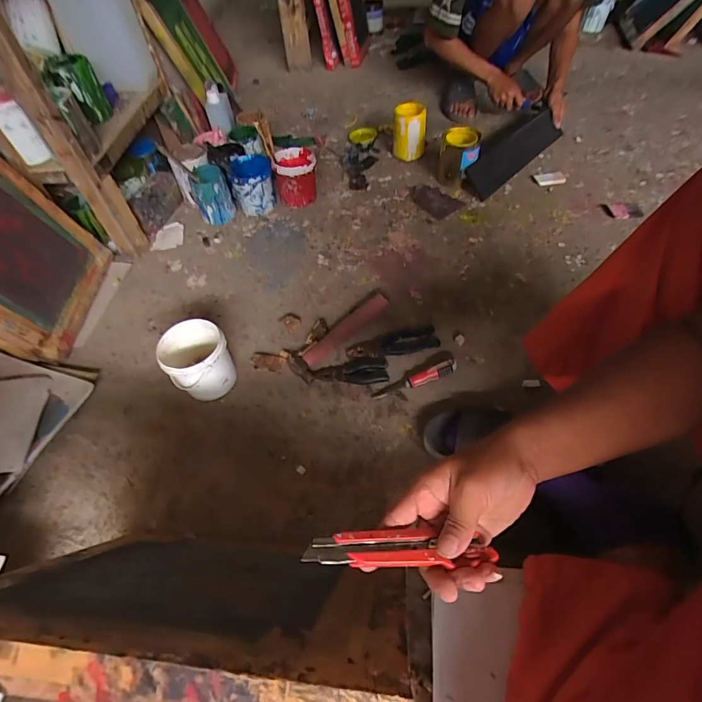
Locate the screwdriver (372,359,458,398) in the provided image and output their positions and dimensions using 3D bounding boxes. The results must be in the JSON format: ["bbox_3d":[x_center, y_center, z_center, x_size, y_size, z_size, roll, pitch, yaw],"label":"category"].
[{"bbox_3d":[0.126,0.054,0.800,0.173,0.036,0.022,-14,53,-5],"label":"screwdriver"}]

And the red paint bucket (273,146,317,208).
[{"bbox_3d":[-0.158,-0.503,1.188,0.121,0.128,0.123,-10,53,-2],"label":"red paint bucket"}]

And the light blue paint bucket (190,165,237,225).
[{"bbox_3d":[-0.393,-0.443,1.160,0.097,0.136,0.106,-3,53,4],"label":"light blue paint bucket"}]

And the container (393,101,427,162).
[{"bbox_3d":[0.179,-0.666,1.234,0.102,0.163,0.080,1,53,7],"label":"container"}]

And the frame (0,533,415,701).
[{"bbox_3d":[-0.160,0.271,0.463,0.436,0.331,0.036,2,80,7],"label":"frame"}]

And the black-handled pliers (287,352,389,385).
[{"bbox_3d":[-0.029,0.034,0.829,0.204,0.027,0.059,1,53,5],"label":"black-handled pliers"}]

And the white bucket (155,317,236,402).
[{"bbox_3d":[-0.302,0.023,0.816,0.121,0.127,0.121,-3,53,4],"label":"white bucket"}]

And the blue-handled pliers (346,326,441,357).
[{"bbox_3d":[0.089,-0.015,0.866,0.194,0.019,0.057,-14,53,-4],"label":"blue-handled pliers"}]

